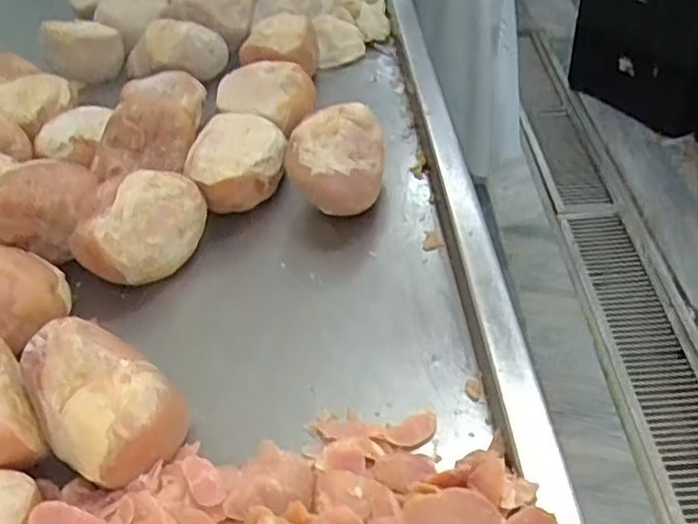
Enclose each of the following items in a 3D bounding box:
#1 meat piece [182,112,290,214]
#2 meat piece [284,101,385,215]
[{"bbox_3d":[-0.141,-0.133,0.886,0.118,0.062,0.143,-9,43,-3],"label":"meat piece"},{"bbox_3d":[-0.017,-0.117,0.830,0.113,0.095,0.107,-3,43,4],"label":"meat piece"}]

